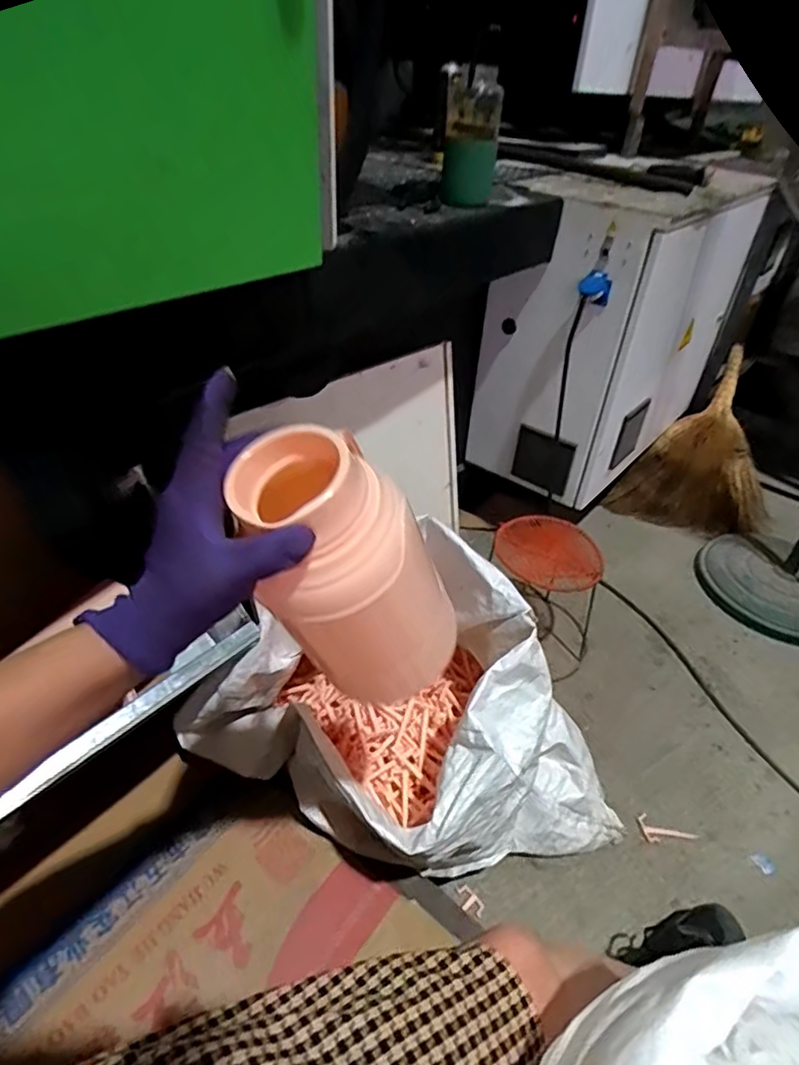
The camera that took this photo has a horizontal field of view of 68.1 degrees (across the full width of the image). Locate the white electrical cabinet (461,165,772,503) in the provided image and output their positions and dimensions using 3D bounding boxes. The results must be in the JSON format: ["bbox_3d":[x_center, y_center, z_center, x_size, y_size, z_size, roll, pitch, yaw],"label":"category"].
[{"bbox_3d":[0.548,-0.532,1.502,0.343,0.633,0.748,29,46,30],"label":"white electrical cabinet"}]

